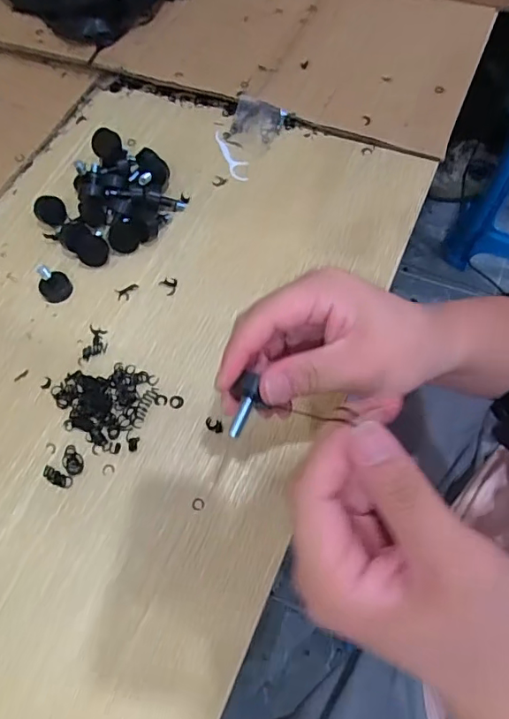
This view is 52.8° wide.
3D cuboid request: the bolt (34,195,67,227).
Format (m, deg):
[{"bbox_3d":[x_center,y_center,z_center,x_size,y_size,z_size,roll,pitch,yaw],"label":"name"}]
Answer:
[{"bbox_3d":[-0.177,-0.129,0.447,0.025,0.012,0.027,-29,91,-6],"label":"bolt"}]

